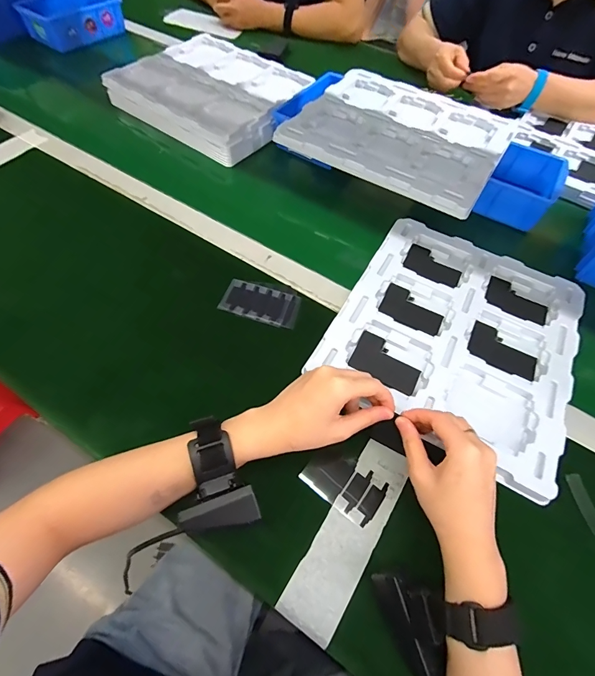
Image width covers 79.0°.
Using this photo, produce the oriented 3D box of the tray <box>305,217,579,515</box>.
[{"bbox_3d":[0.201,-0.015,0.452,0.270,0.013,0.304,26,60,13],"label":"tray"}]

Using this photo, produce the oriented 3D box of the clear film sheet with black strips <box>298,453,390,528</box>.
[{"bbox_3d":[0.047,0.143,0.358,0.077,0.004,0.049,33,62,17],"label":"clear film sheet with black strips"}]

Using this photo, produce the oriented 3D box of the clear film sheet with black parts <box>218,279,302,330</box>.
[{"bbox_3d":[-0.045,-0.049,0.469,0.098,0.004,0.061,17,60,6],"label":"clear film sheet with black parts"}]

